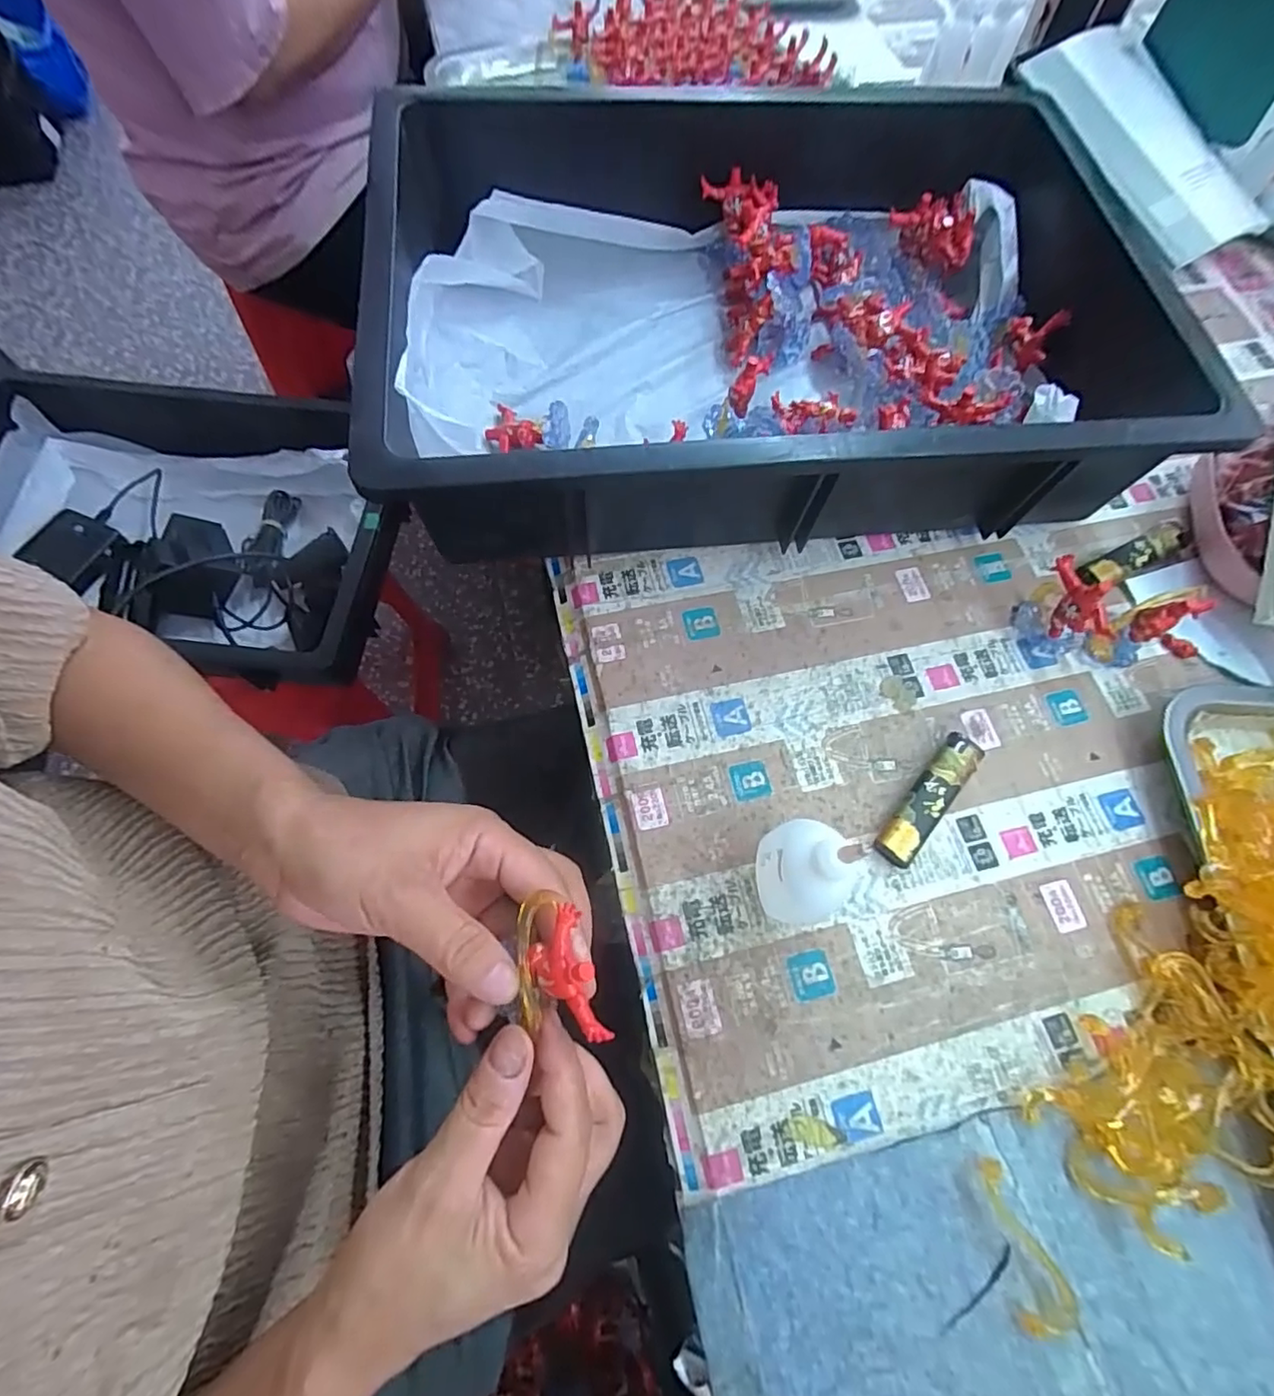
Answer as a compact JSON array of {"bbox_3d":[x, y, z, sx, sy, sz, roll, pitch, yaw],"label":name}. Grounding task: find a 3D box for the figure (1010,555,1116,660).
[{"bbox_3d":[0.244,-0.051,0.341,0.042,0.048,0.028,41,73,12],"label":"figure"}]

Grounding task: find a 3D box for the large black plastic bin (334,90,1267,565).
[{"bbox_3d":[0.084,-0.242,0.381,0.447,0.097,0.317,-6,69,-4],"label":"large black plastic bin"}]

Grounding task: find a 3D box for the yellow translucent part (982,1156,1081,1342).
[{"bbox_3d":[0.161,0.224,0.246,0.024,0.006,0.057,-3,69,-4],"label":"yellow translucent part"}]

